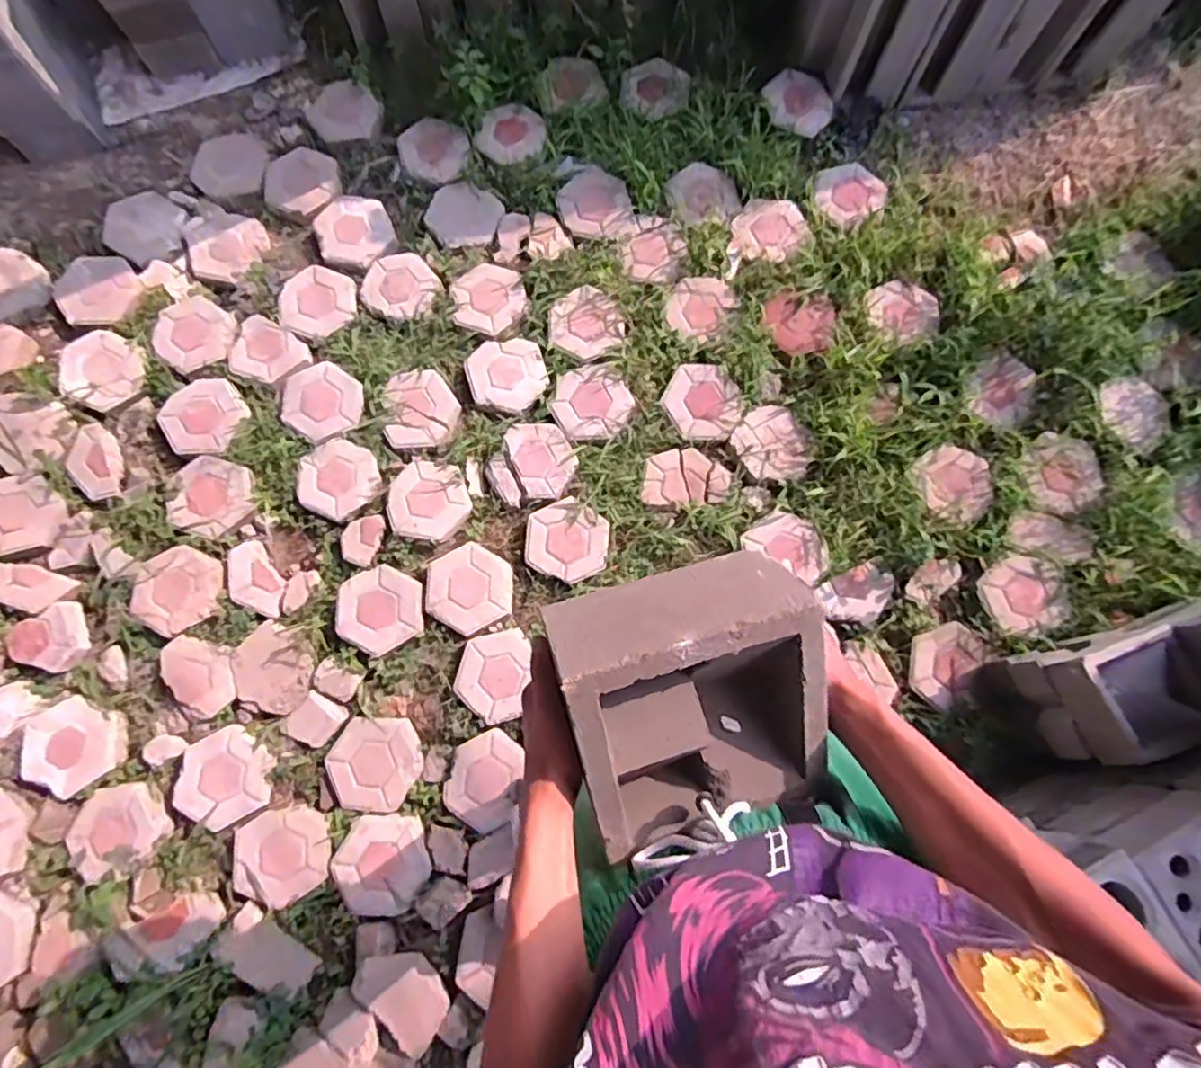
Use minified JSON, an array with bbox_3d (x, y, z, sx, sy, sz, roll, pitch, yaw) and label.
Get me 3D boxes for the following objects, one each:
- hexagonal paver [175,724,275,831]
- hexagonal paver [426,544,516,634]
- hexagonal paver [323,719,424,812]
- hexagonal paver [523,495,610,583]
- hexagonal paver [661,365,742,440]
[{"bbox_3d":[-0.849,0.548,1.394,0.203,0.029,0.199,-26,81,-4],"label":"hexagonal paver"},{"bbox_3d":[-0.321,0.134,1.516,0.208,0.030,0.201,-23,80,-4],"label":"hexagonal paver"},{"bbox_3d":[-0.521,0.531,1.436,0.213,0.032,0.197,2,80,1],"label":"hexagonal paver"},{"bbox_3d":[-0.080,0.015,1.530,0.199,0.034,0.196,5,80,1],"label":"hexagonal paver"},{"bbox_3d":[0.259,-0.334,1.558,0.184,0.022,0.193,25,81,5],"label":"hexagonal paver"}]

